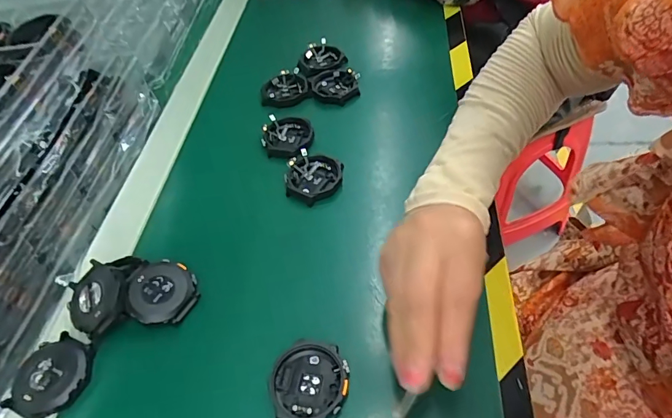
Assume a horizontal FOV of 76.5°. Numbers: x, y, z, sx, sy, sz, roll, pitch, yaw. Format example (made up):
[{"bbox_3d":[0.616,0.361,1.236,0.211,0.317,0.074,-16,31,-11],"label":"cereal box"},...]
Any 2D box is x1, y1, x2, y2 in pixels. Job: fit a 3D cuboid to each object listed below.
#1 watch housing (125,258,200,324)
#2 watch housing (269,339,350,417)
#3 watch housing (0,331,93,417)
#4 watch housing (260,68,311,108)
[{"bbox_3d":[-0.129,0.063,0.320,0.047,0.013,0.049,1,56,-14],"label":"watch housing"},{"bbox_3d":[-0.017,0.113,0.273,0.049,0.012,0.052,-4,50,5],"label":"watch housing"},{"bbox_3d":[-0.193,0.114,0.290,0.047,0.011,0.053,12,53,17],"label":"watch housing"},{"bbox_3d":[-0.056,-0.130,0.466,0.051,0.017,0.046,-19,51,-7],"label":"watch housing"}]

